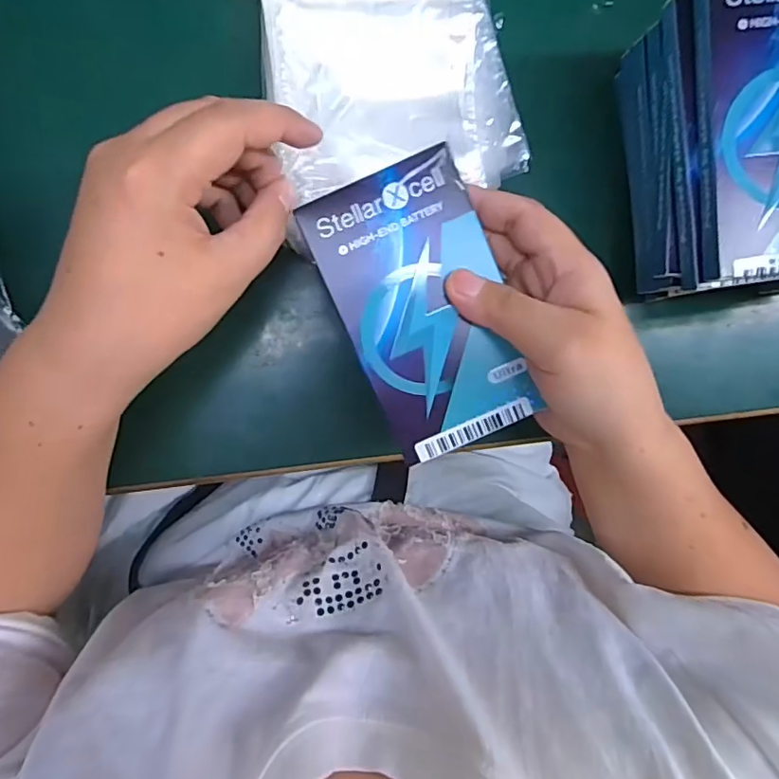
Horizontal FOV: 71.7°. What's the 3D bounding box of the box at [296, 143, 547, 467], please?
[{"bbox_3d":[0.017,-0.037,0.254,0.073,0.012,0.130,-23,96,-4],"label":"box"}]

